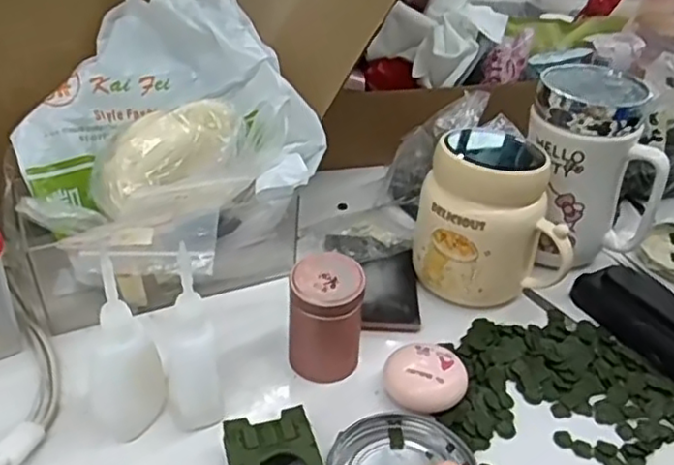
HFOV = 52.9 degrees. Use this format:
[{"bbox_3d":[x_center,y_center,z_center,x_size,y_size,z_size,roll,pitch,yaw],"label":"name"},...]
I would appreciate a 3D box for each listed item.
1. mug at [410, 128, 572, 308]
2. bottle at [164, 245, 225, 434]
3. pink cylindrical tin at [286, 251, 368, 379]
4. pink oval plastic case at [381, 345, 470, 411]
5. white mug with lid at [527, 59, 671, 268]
[{"bbox_3d":[0.106,-0.010,0.471,0.097,0.113,0.073,3,35,0],"label":"mug"},{"bbox_3d":[-0.080,0.062,0.368,0.027,0.102,0.029,-6,36,-12],"label":"bottle"},{"bbox_3d":[-0.006,0.052,0.414,0.044,0.069,0.036,6,35,5],"label":"pink cylindrical tin"},{"bbox_3d":[0.053,0.088,0.406,0.048,0.022,0.041,8,35,8],"label":"pink oval plastic case"},{"bbox_3d":[0.180,-0.039,0.498,0.077,0.142,0.086,-11,37,-19],"label":"white mug with lid"}]

